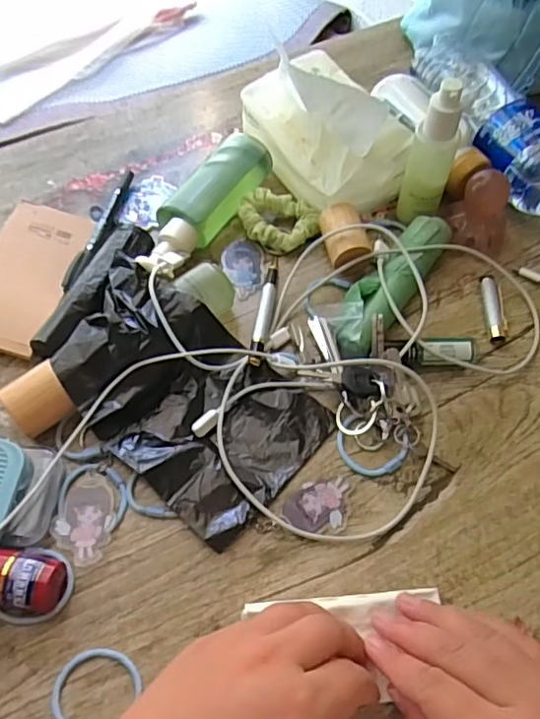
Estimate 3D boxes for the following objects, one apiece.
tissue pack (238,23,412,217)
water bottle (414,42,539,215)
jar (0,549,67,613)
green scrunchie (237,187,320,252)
[{"bbox_3d":[0.048,-0.205,0.496,0.101,0.081,0.154,-28,62,-14],"label":"tissue pack"},{"bbox_3d":[0.208,-0.199,0.517,0.071,0.066,0.232,-20,60,-9],"label":"water bottle"},{"bbox_3d":[-0.145,0.130,0.338,0.042,0.030,0.030,11,60,9],"label":"jar"},{"bbox_3d":[0.008,-0.117,0.488,0.064,0.028,0.053,-6,59,-2],"label":"green scrunchie"}]

